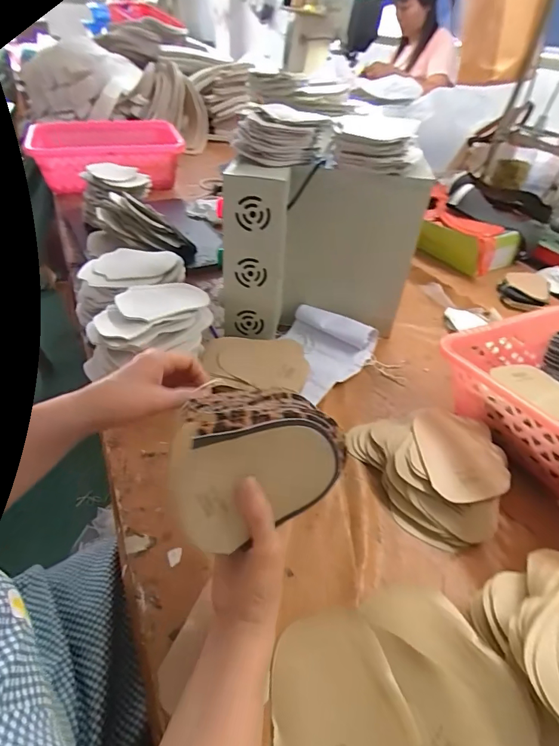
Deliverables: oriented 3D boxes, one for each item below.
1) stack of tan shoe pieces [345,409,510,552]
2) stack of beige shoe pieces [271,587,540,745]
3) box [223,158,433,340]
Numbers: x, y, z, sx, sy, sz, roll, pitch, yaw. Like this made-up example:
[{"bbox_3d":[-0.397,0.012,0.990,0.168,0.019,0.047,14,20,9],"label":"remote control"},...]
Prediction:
[{"bbox_3d":[0.201,0.112,0.561,0.165,0.047,0.199,-17,45,-23],"label":"stack of tan shoe pieces"},{"bbox_3d":[0.087,0.266,0.361,0.193,0.057,0.162,-13,43,-19],"label":"stack of beige shoe pieces"},{"bbox_3d":[0.062,-0.180,0.696,0.290,0.256,0.134,10,41,7],"label":"box"}]

